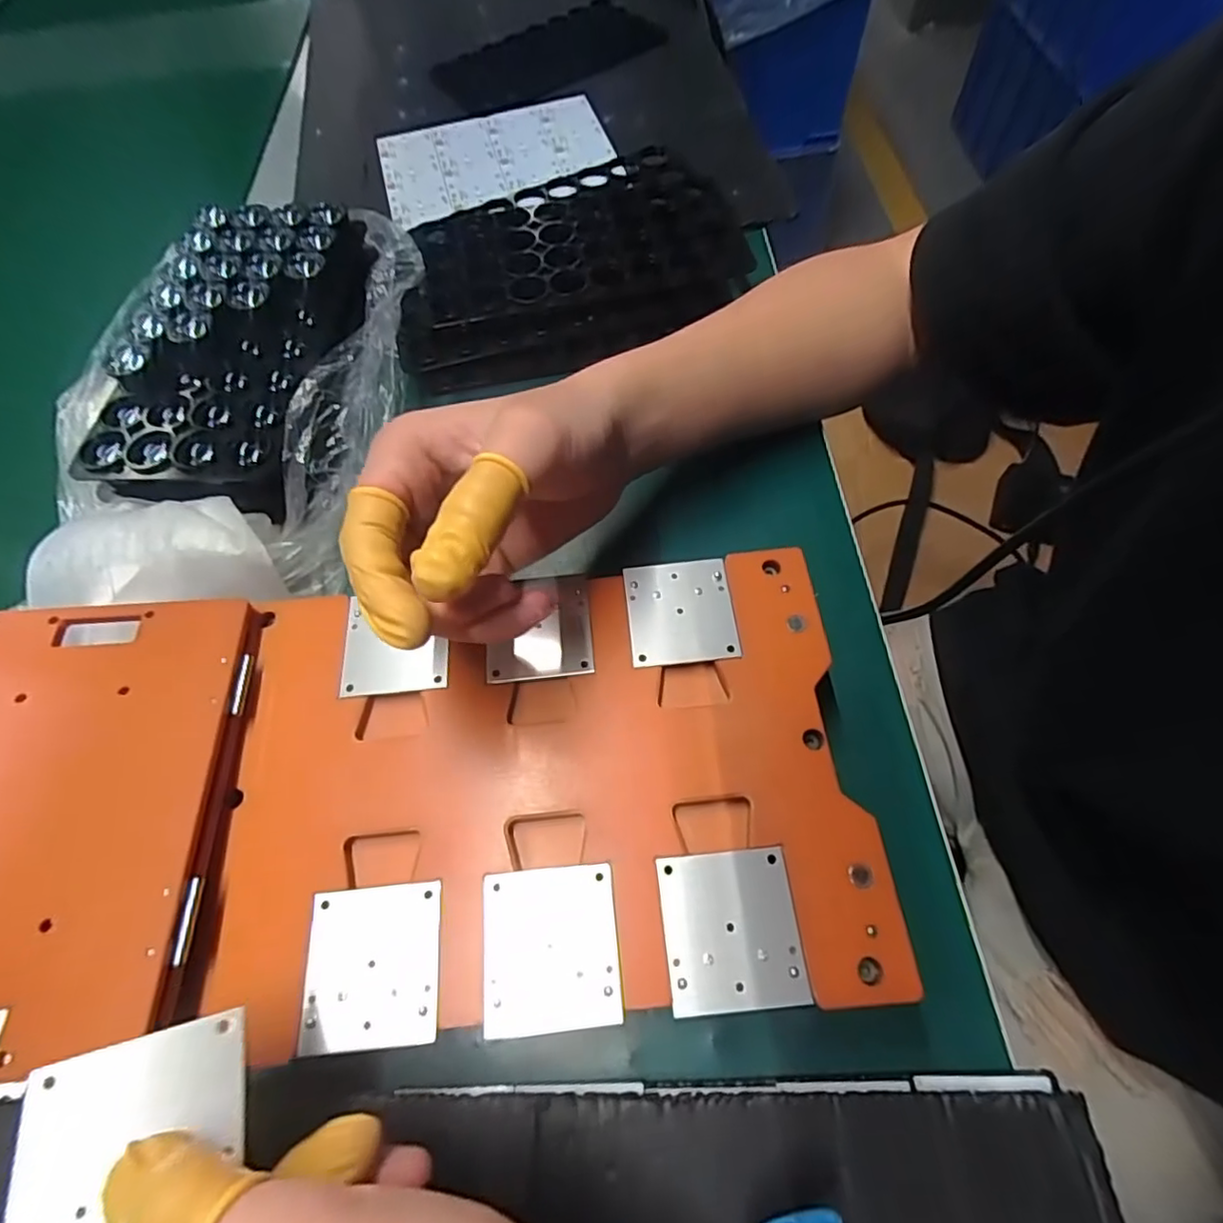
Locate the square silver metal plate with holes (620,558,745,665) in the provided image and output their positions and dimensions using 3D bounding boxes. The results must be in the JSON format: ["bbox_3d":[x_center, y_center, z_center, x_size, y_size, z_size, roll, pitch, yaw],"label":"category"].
[{"bbox_3d":[0.029,0.000,0.259,0.044,0.004,0.046,-4,66,-4],"label":"square silver metal plate with holes"}]

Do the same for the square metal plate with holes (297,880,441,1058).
[{"bbox_3d":[-0.079,0.117,0.203,0.043,0.004,0.047,-7,62,0],"label":"square metal plate with holes"}]

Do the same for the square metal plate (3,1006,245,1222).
[{"bbox_3d":[-0.114,0.127,0.146,0.044,0.004,0.046,-4,48,-28],"label":"square metal plate"}]

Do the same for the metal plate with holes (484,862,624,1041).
[{"bbox_3d":[-0.020,0.111,0.204,0.044,0.005,0.047,-6,62,0],"label":"metal plate with holes"}]

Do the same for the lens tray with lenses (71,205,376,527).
[{"bbox_3d":[-0.192,-0.144,0.319,0.102,0.024,0.192,7,63,7],"label":"lens tray with lenses"}]

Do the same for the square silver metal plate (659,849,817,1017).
[{"bbox_3d":[0.040,0.105,0.204,0.043,0.006,0.047,-6,62,0],"label":"square silver metal plate"}]

